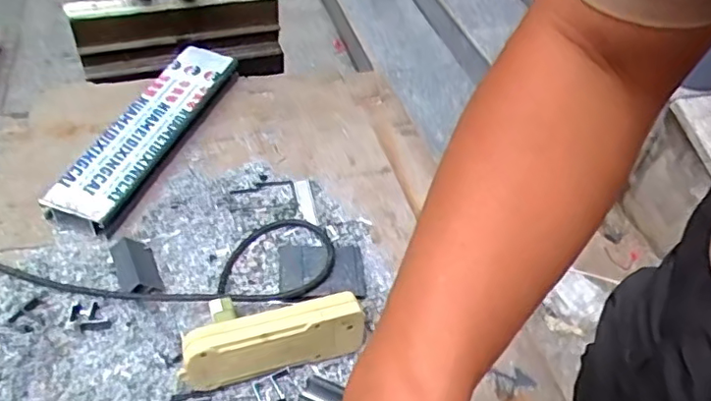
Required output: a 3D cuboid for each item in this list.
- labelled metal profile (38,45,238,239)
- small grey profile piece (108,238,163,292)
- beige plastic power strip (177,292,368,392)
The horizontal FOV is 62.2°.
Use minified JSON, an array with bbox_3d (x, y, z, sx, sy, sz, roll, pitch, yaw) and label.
[{"bbox_3d":[-0.257,-0.092,0.750,0.091,0.035,0.340,16,47,9],"label":"labelled metal profile"},{"bbox_3d":[-0.228,0.065,0.606,0.038,0.024,0.076,-19,50,-24],"label":"small grey profile piece"},{"bbox_3d":[-0.076,0.129,0.548,0.168,0.057,0.041,-10,49,-15],"label":"beige plastic power strip"}]

